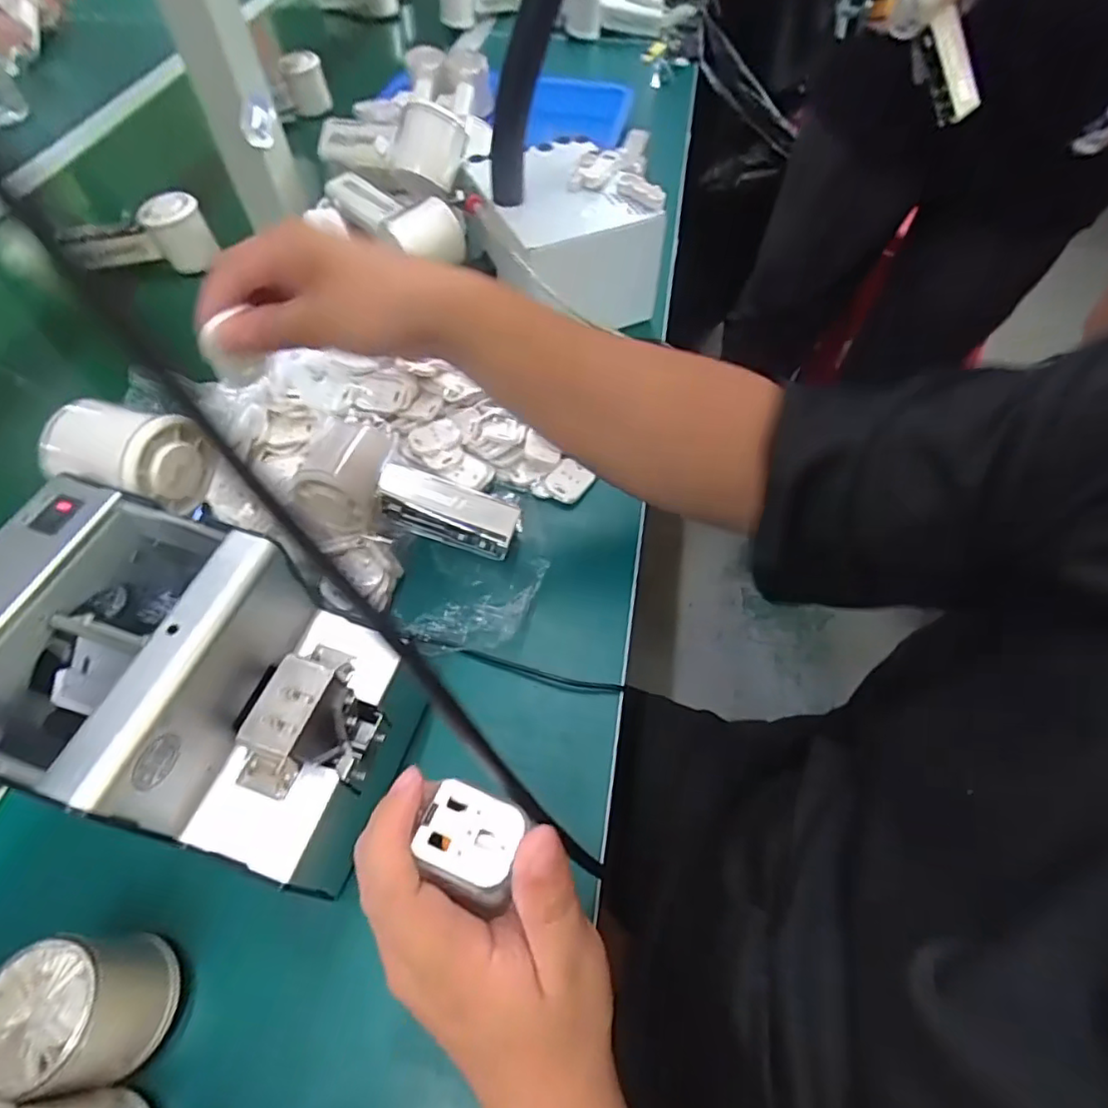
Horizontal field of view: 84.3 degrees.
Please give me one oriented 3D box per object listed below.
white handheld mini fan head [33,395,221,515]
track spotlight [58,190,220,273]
[{"bbox_3d":[-0.234,-0.051,0.335,0.079,0.041,0.051,12,57,10],"label":"white handheld mini fan head"},{"bbox_3d":[-0.435,-0.337,0.645,0.155,0.061,0.055,2,56,3],"label":"track spotlight"}]

